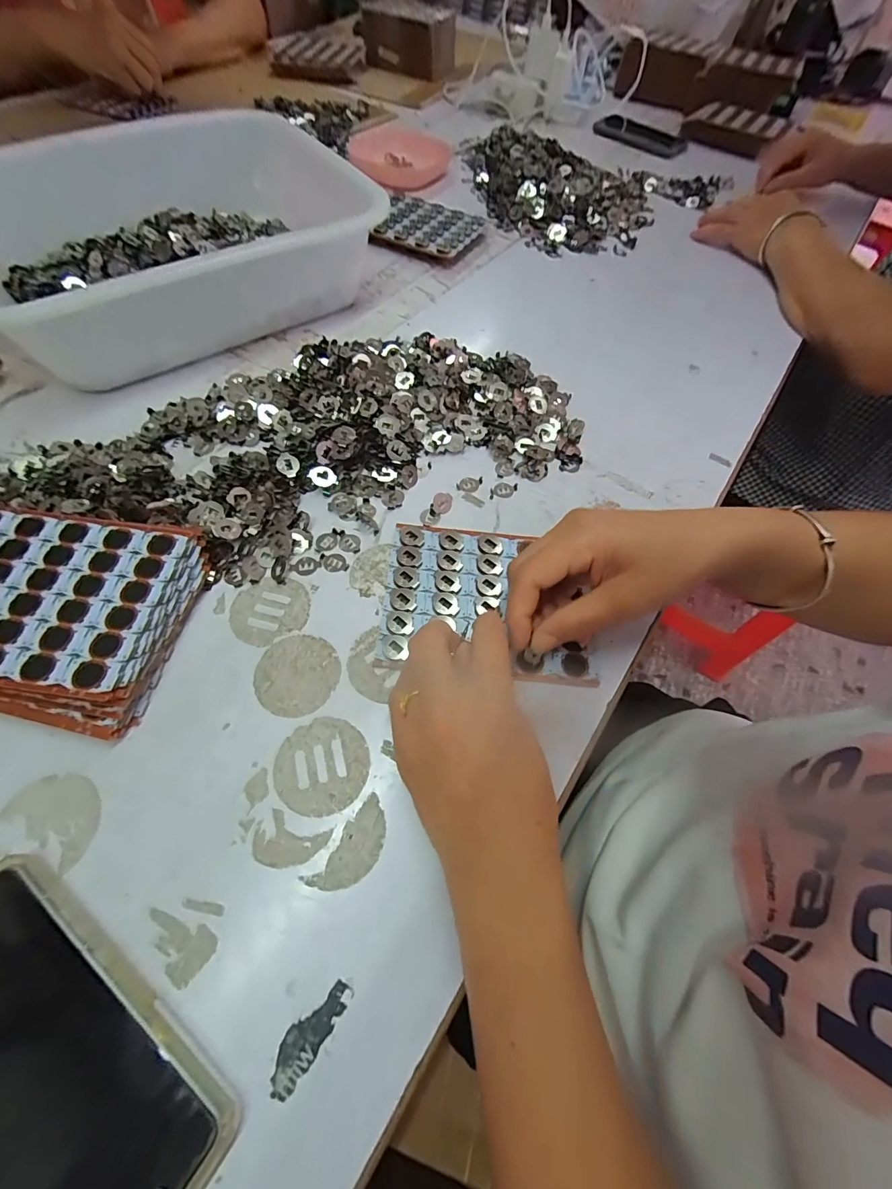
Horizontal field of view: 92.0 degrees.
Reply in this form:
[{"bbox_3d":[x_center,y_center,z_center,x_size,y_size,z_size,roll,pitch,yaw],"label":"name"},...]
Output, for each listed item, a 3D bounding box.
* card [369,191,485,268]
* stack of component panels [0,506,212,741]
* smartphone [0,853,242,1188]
[{"bbox_3d":[-0.024,-0.462,0.548,0.129,0.022,0.107,20,62,6],"label":"card"},{"bbox_3d":[-0.252,0.007,0.280,0.154,0.031,0.134,11,62,2],"label":"stack of component panels"},{"bbox_3d":[-0.177,0.205,0.187,0.166,0.015,0.085,33,64,13],"label":"smartphone"}]

